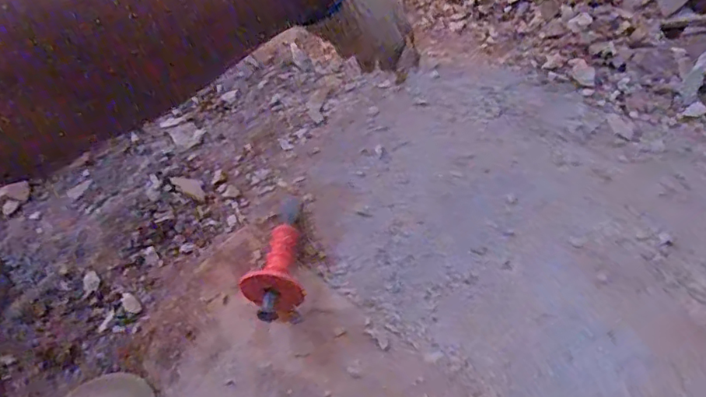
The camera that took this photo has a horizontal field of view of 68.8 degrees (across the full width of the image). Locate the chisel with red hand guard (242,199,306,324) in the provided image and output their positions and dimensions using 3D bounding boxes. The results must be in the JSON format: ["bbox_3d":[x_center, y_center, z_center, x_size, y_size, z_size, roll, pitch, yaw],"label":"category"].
[{"bbox_3d":[-0.097,0.073,0.667,0.074,0.069,0.185,2,47,-1],"label":"chisel with red hand guard"}]

